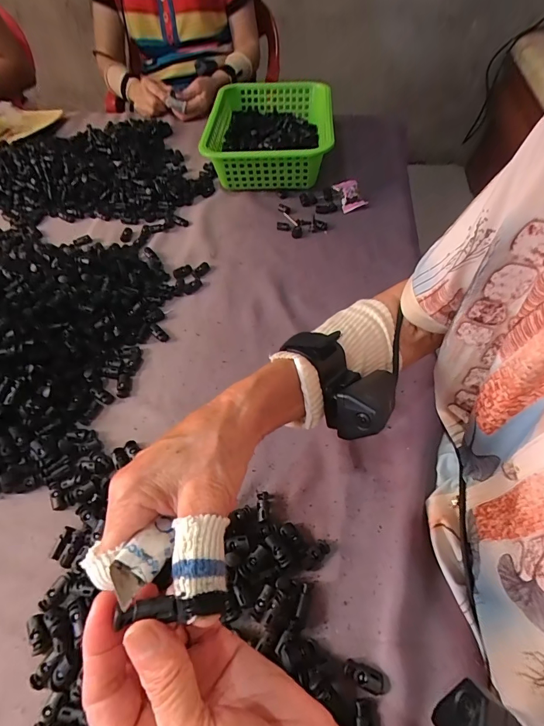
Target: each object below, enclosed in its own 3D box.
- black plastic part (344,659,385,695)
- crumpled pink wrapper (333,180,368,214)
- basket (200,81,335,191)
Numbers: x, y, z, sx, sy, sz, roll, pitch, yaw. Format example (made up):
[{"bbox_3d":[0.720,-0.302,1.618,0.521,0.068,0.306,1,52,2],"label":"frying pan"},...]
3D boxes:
[{"bbox_3d":[0.069,0.234,0.281,0.029,0.005,0.014,18,57,13],"label":"black plastic part"},{"bbox_3d":[0.132,-0.285,0.640,0.041,0.022,0.061,-12,55,-7],"label":"crumpled pink wrapper"},{"bbox_3d":[0.001,-0.432,0.712,0.212,0.082,0.317,2,55,3],"label":"basket"}]

